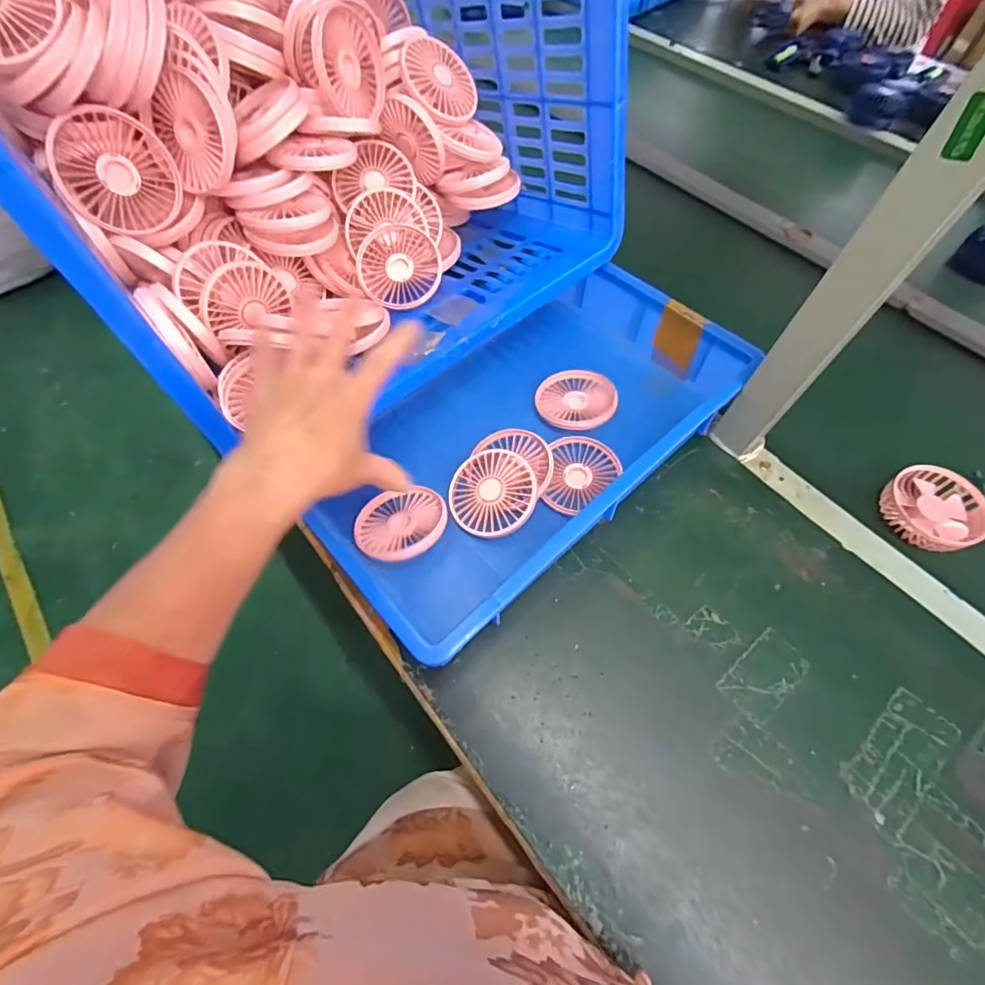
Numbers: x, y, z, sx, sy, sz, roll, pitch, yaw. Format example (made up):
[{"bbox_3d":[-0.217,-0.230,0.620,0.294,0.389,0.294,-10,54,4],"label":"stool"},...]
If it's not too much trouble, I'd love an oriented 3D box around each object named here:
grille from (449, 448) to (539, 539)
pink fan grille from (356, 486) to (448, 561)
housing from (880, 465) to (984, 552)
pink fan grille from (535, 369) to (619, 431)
[{"bbox_3d":[0.001,0.001,0.470,0.084,0.019,0.085,-6,70,16],"label":"grille"},{"bbox_3d":[-0.087,0.029,0.460,0.085,0.013,0.079,-18,48,-1],"label":"pink fan grille"},{"bbox_3d":[0.456,0.017,0.499,0.096,0.034,0.090,-1,62,1],"label":"housing"},{"bbox_3d":[0.092,-0.103,0.530,0.085,0.011,0.076,22,65,13],"label":"pink fan grille"}]

